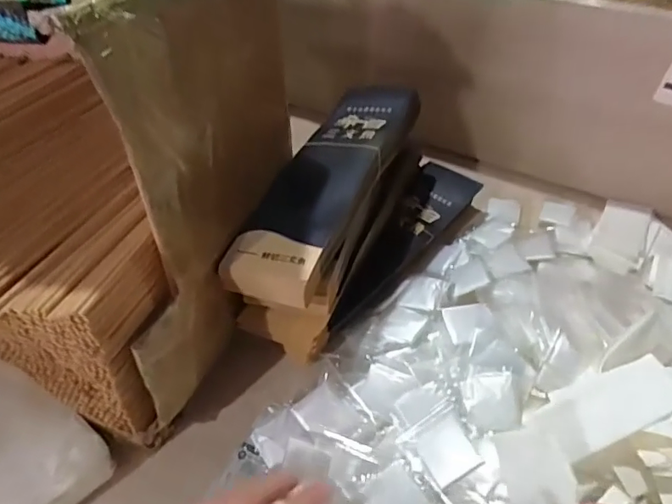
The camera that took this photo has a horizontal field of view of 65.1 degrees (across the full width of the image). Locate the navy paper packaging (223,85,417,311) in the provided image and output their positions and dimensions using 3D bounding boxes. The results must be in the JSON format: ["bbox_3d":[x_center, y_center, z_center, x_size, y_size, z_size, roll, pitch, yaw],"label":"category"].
[{"bbox_3d":[-0.001,-0.060,0.484,0.082,0.058,0.280,15,51,17],"label":"navy paper packaging"}]

